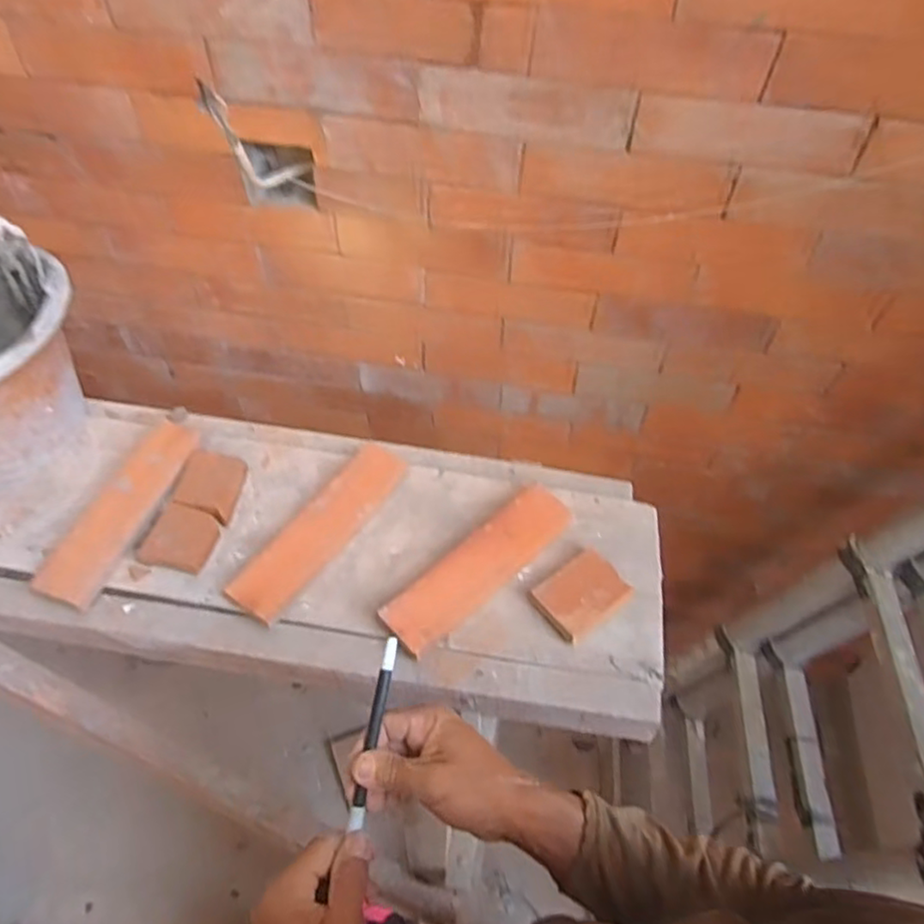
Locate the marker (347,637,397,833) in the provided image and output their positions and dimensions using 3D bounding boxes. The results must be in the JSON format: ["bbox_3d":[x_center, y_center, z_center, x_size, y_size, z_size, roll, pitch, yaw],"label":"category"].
[{"bbox_3d":[-0.063,0.193,0.465,0.011,0.013,0.128,9,74,4],"label":"marker"}]

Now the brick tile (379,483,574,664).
[{"bbox_3d":[0.022,0.100,0.649,0.059,0.027,0.227,39,60,24],"label":"brick tile"}]

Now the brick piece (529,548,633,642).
[{"bbox_3d":[0.117,0.129,0.636,0.088,0.014,0.063,-30,59,-24],"label":"brick piece"}]

